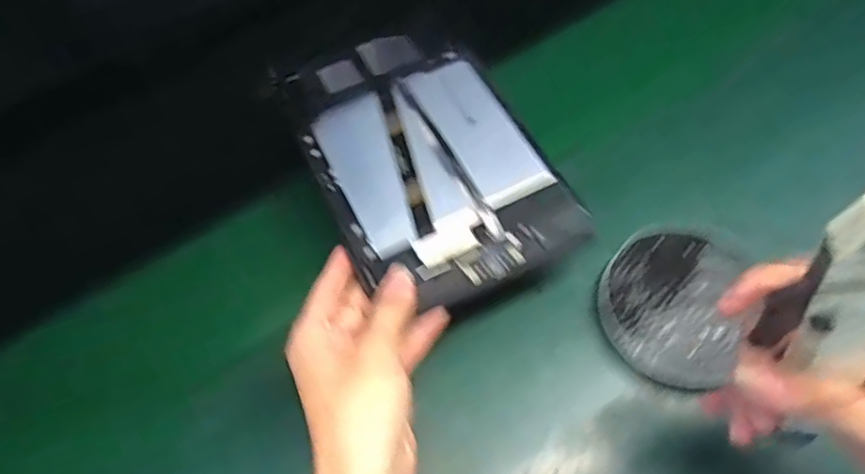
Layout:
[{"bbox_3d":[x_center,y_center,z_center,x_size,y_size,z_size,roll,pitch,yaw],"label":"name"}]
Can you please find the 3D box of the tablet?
[{"bbox_3d":[-0.008,-0.062,0.446,0.149,0.014,0.235,-24,63,-9],"label":"tablet"}]

